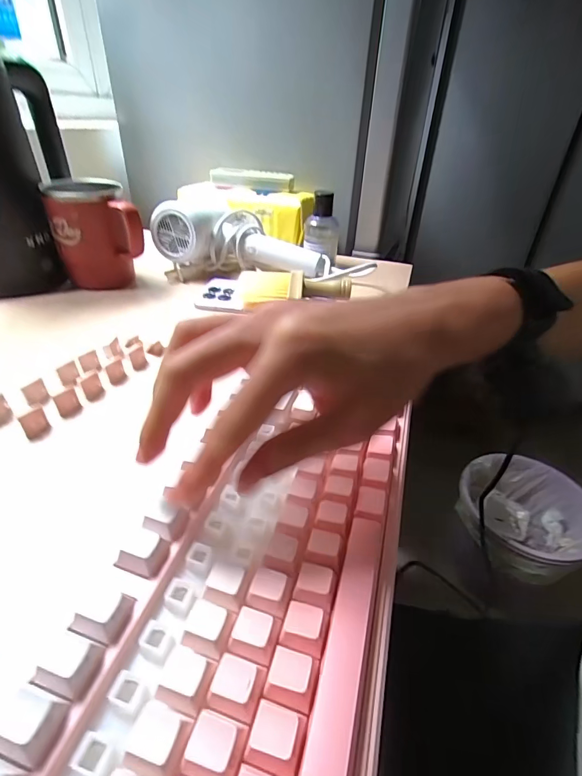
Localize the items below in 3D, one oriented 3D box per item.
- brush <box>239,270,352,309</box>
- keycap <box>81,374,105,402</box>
[{"bbox_3d":[0.002,-0.117,0.485,0.136,0.044,0.042,6,35,5],"label":"brush"},{"bbox_3d":[-0.163,0.000,0.328,0.015,0.019,0.015,-21,42,-26],"label":"keycap"}]

